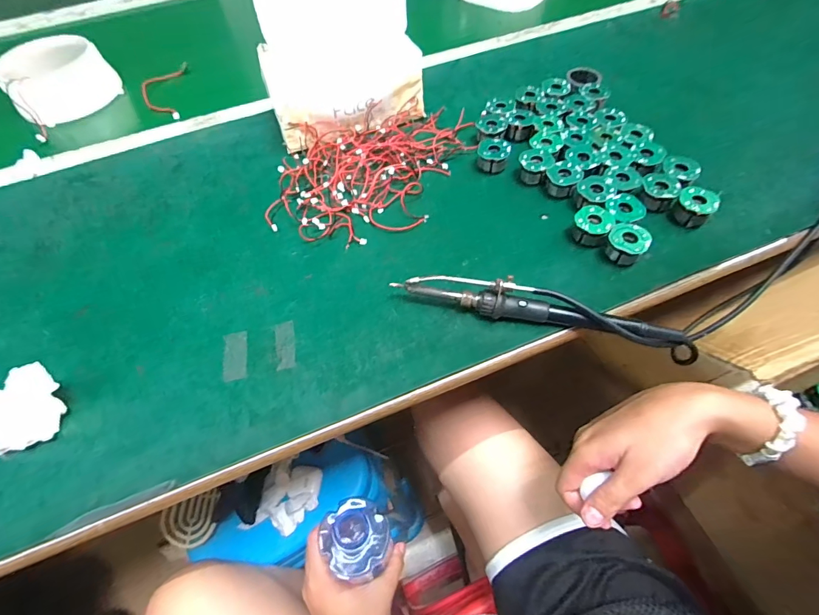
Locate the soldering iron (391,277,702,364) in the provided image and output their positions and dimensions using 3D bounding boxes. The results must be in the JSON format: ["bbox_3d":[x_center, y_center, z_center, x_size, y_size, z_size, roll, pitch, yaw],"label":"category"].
[{"bbox_3d":[0.102,0.001,0.299,0.217,0.031,0.019,12,59,10],"label":"soldering iron"}]

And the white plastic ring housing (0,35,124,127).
[{"bbox_3d":[-0.445,-0.295,0.510,0.115,0.055,0.086,-32,62,-16],"label":"white plastic ring housing"}]

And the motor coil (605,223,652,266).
[{"bbox_3d":[0.181,-0.053,0.333,0.029,0.022,0.032,-35,63,-17],"label":"motor coil"}]

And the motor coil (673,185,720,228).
[{"bbox_3d":[0.249,-0.089,0.349,0.029,0.025,0.029,-1,58,2],"label":"motor coil"}]

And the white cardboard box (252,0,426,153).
[{"bbox_3d":[-0.069,-0.259,0.402,0.158,0.159,0.105,-18,59,-8],"label":"white cardboard box"}]

